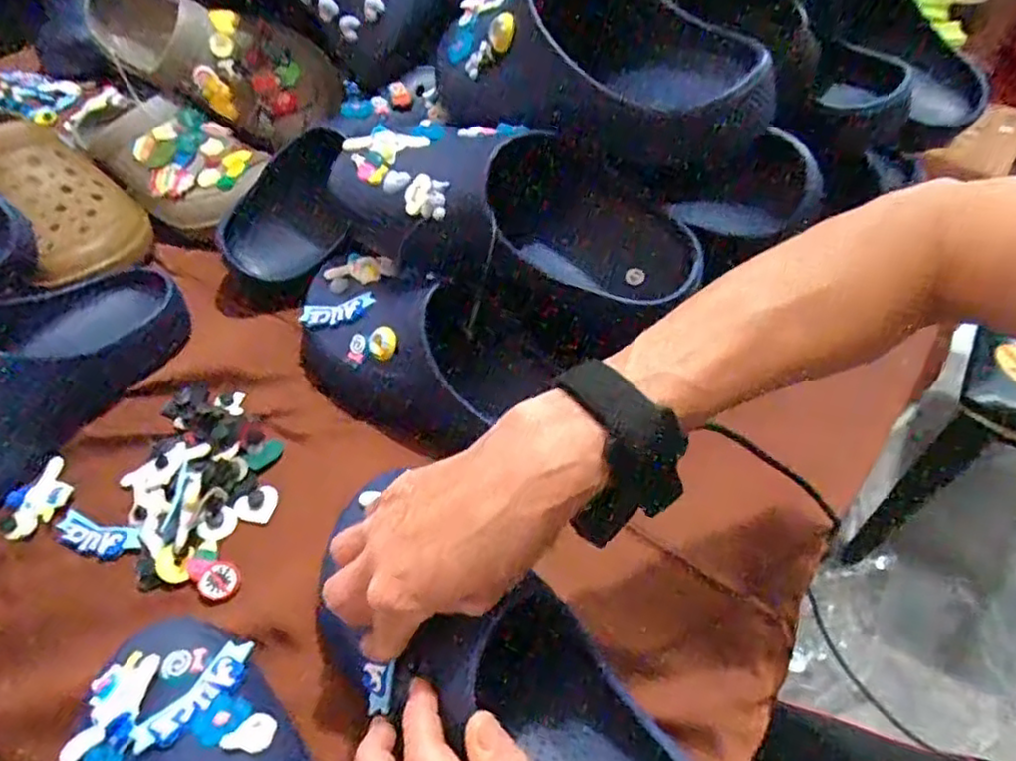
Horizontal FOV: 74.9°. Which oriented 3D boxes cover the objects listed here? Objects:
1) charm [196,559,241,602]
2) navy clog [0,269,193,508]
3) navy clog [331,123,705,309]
[{"bbox_3d":[-0.186,0.128,0.426,0.024,0.005,0.029,-31,56,-24],"label":"charm"},{"bbox_3d":[-0.358,-0.001,0.473,0.101,0.092,0.281,22,53,18],"label":"navy clog"},{"bbox_3d":[0.002,-0.121,0.461,0.258,0.087,0.109,22,53,18],"label":"navy clog"}]

